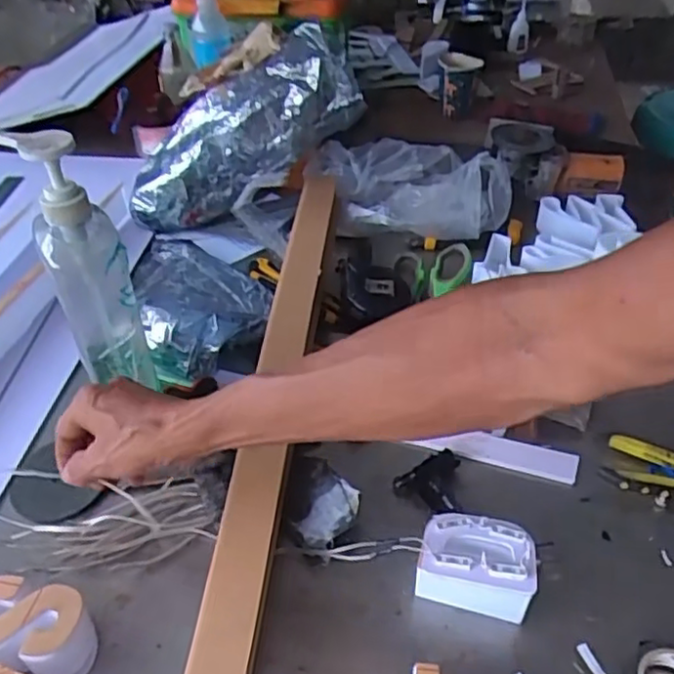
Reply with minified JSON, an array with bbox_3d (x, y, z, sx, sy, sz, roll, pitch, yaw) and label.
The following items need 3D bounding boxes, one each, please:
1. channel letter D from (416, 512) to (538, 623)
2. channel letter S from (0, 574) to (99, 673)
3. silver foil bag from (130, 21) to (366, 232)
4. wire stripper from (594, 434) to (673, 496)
[{"bbox_3d":[0.107,0.175,0.509,0.083,0.053,0.050,9,42,13],"label":"channel letter D"},{"bbox_3d":[-0.221,0.212,0.475,0.084,0.050,0.055,7,41,10],"label":"channel letter S"},{"bbox_3d":[-0.124,-0.266,0.884,0.331,0.118,0.126,-29,35,22],"label":"silver foil bag"},{"bbox_3d":[0.316,0.127,0.580,0.167,0.027,0.059,11,42,15],"label":"wire stripper"}]

